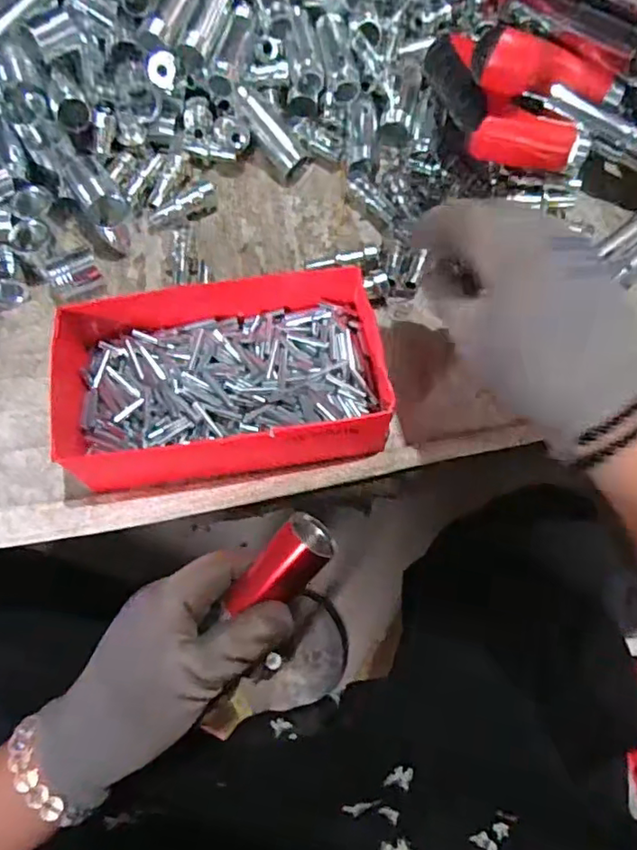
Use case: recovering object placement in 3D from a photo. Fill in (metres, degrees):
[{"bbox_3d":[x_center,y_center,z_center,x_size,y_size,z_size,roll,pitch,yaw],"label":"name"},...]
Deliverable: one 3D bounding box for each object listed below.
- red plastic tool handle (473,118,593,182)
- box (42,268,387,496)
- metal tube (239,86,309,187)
[{"bbox_3d":[0.150,-0.194,0.416,0.094,0.030,0.027,1,69,-13],"label":"red plastic tool handle"},{"bbox_3d":[-0.057,-0.033,0.369,0.199,0.044,0.133,-9,70,-3],"label":"box"},{"bbox_3d":[-0.036,-0.222,0.452,0.025,0.026,0.073,-37,105,-12],"label":"metal tube"}]

